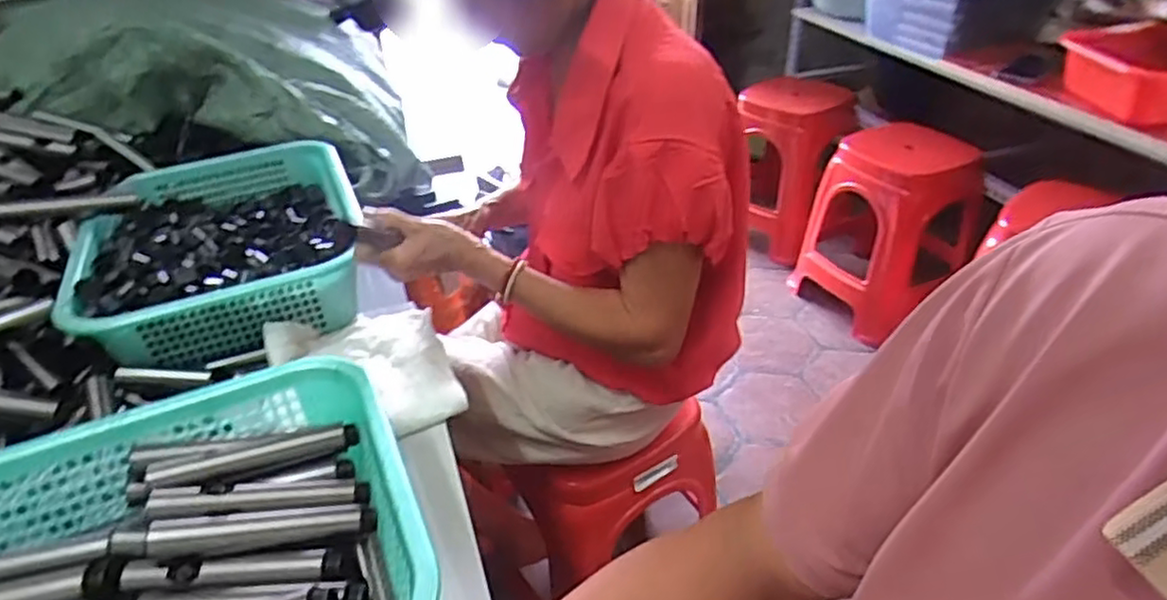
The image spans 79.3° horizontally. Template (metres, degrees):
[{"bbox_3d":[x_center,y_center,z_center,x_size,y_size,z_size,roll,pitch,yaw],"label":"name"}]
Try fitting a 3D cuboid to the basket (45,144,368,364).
[{"bbox_3d":[-0.421,-0.067,0.830,0.297,0.086,0.403,-12,37,-15],"label":"basket"}]

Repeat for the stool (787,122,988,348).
[{"bbox_3d":[0.737,-0.200,1.757,0.312,0.417,0.328,-22,41,-27],"label":"stool"}]

